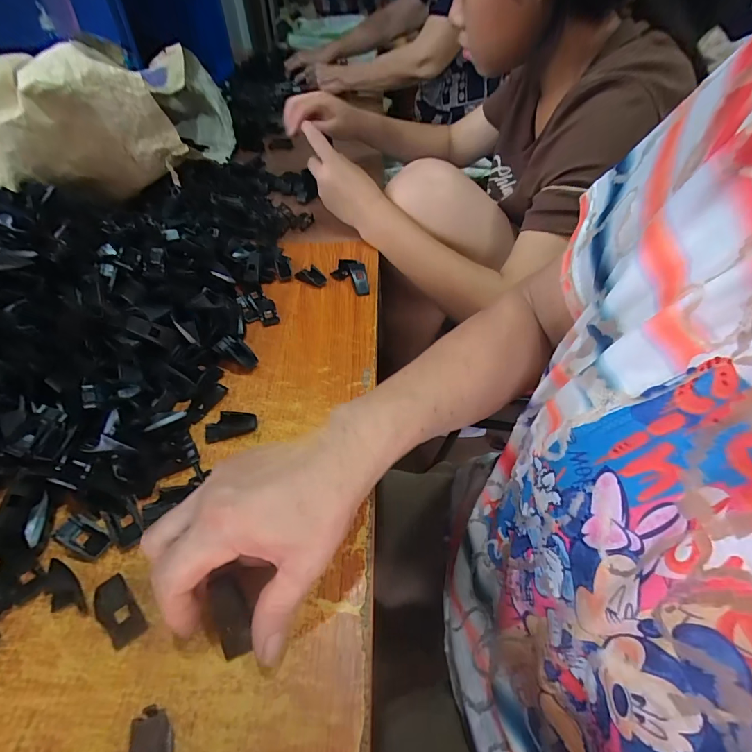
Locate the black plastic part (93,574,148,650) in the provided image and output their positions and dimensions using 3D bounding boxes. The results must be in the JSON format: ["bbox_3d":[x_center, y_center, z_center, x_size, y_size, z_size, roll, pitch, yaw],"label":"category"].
[{"bbox_3d":[-0.157,0.142,0.250,0.019,0.004,0.043,-36,56,-29],"label":"black plastic part"}]

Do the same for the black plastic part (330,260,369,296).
[{"bbox_3d":[-0.031,-0.119,0.493,0.040,0.013,0.068,-9,47,-7],"label":"black plastic part"}]

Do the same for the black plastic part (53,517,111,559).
[{"bbox_3d":[-0.202,0.109,0.282,0.040,0.004,0.017,18,49,17],"label":"black plastic part"}]

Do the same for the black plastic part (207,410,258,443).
[{"bbox_3d":[-0.121,0.040,0.342,0.041,0.012,0.020,-12,47,-10],"label":"black plastic part"}]

